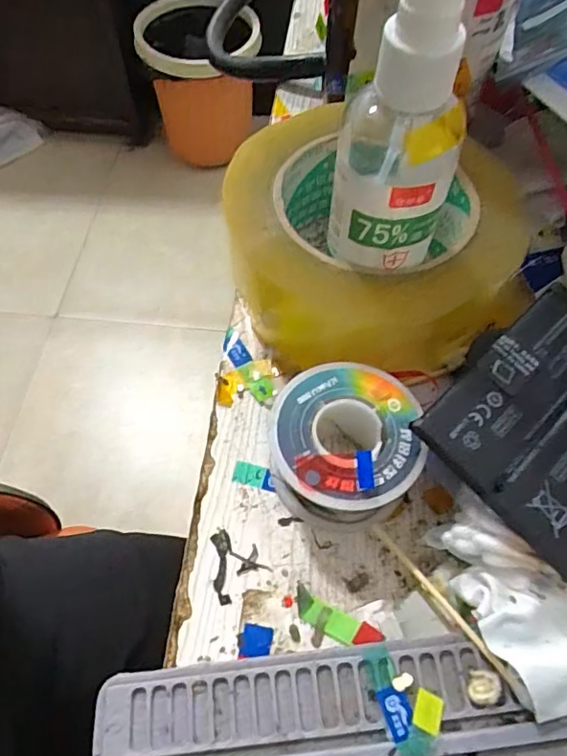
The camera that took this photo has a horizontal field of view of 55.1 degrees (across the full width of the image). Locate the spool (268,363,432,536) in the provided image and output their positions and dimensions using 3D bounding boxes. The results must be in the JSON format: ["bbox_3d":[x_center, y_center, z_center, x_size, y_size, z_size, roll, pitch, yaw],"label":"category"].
[{"bbox_3d":[0.022,0.025,0.199,0.051,0.032,0.053,0,60,0],"label":"spool"}]

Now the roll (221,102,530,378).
[{"bbox_3d":[0.034,-0.059,0.239,0.116,0.048,0.107,0,60,0],"label":"roll"}]

